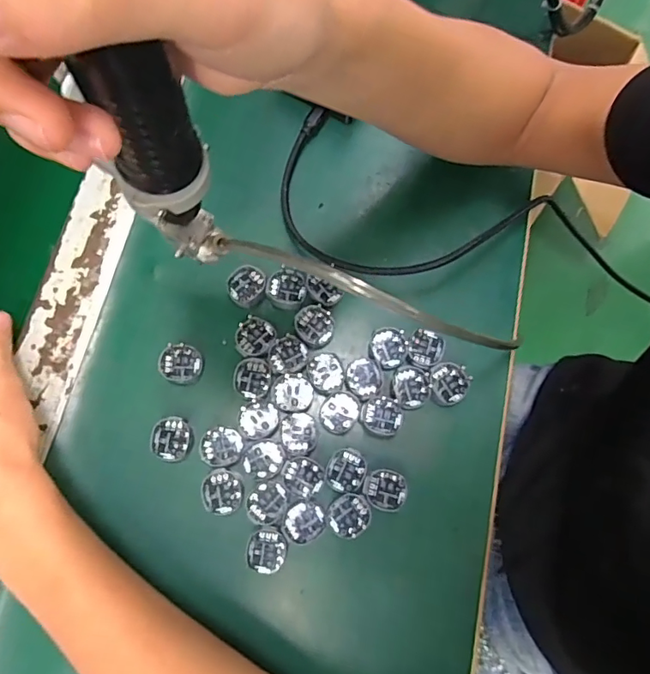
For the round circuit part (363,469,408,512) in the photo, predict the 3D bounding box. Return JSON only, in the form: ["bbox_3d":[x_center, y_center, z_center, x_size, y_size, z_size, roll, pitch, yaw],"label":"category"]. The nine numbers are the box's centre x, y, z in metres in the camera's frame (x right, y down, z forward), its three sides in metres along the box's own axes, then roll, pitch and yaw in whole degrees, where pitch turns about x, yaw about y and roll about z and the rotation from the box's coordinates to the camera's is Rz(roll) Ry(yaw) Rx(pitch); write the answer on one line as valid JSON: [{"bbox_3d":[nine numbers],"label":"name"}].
[{"bbox_3d":[0.039,0.099,0.324,0.028,0.004,0.025,15,76,3],"label":"round circuit part"}]

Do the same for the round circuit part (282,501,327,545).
[{"bbox_3d":[-0.013,0.118,0.318,0.025,0.004,0.025,0,75,-1],"label":"round circuit part"}]

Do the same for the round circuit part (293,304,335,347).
[{"bbox_3d":[-0.007,-0.008,0.353,0.028,0.004,0.028,0,75,-1],"label":"round circuit part"}]

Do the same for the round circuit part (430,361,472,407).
[{"bbox_3d":[0.085,0.033,0.344,0.027,0.004,0.030,20,76,4],"label":"round circuit part"}]

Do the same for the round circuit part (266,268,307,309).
[{"bbox_3d":[-0.028,-0.036,0.358,0.028,0.004,0.028,0,75,-1],"label":"round circuit part"}]

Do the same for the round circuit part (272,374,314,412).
[{"bbox_3d":[-0.022,0.038,0.339,0.027,0.004,0.025,0,75,-1],"label":"round circuit part"}]

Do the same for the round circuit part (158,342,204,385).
[{"bbox_3d":[-0.098,0.019,0.346,0.029,0.009,0.027,0,75,-1],"label":"round circuit part"}]

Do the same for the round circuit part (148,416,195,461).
[{"bbox_3d":[-0.101,0.067,0.329,0.025,0.005,0.029,12,75,2],"label":"round circuit part"}]

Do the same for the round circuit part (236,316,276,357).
[{"bbox_3d":[-0.048,0.000,0.349,0.026,0.004,0.027,0,75,-1],"label":"round circuit part"}]

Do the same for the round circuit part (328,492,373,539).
[{"bbox_3d":[0.015,0.114,0.319,0.026,0.006,0.026,0,75,-1],"label":"round circuit part"}]

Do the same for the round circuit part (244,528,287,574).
[{"bbox_3d":[-0.036,0.133,0.313,0.024,0.004,0.025,0,75,-1],"label":"round circuit part"}]

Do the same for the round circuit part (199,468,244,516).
[{"bbox_3d":[-0.066,0.099,0.321,0.027,0.004,0.027,0,75,-1],"label":"round circuit part"}]

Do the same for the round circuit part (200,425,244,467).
[{"bbox_3d":[-0.068,0.072,0.330,0.028,0.004,0.025,14,76,3],"label":"round circuit part"}]

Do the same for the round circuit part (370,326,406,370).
[{"bbox_3d":[0.044,0.007,0.350,0.025,0.004,0.029,17,76,4],"label":"round circuit part"}]

